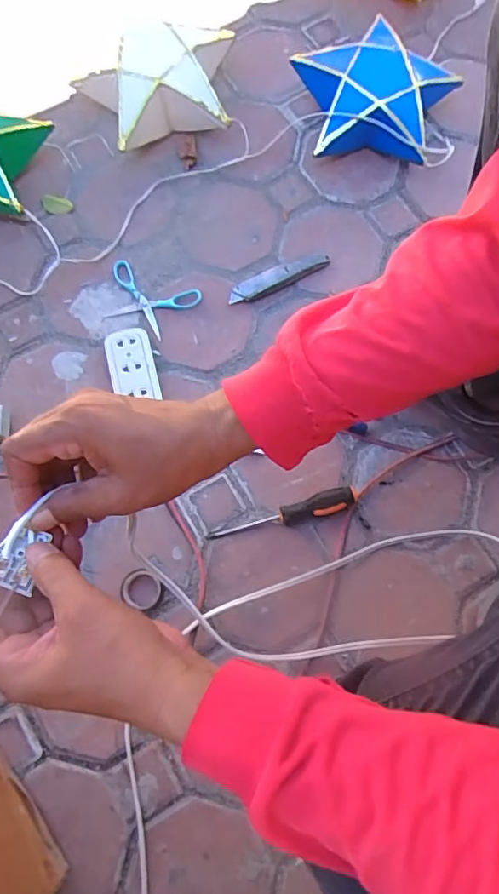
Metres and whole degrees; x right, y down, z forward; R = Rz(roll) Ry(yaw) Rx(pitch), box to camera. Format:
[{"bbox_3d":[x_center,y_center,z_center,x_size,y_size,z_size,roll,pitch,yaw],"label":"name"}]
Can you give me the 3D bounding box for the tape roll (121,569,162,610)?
[{"bbox_3d":[-0.127,0.168,0.629,0.042,0.020,0.048,-39,80,-10],"label":"tape roll"}]

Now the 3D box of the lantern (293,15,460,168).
[{"bbox_3d":[0.185,-0.530,0.798,0.242,0.083,0.221,8,75,0],"label":"lantern"}]

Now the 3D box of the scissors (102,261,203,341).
[{"bbox_3d":[-0.141,-0.205,0.747,0.131,0.012,0.086,23,76,4],"label":"scissors"}]

